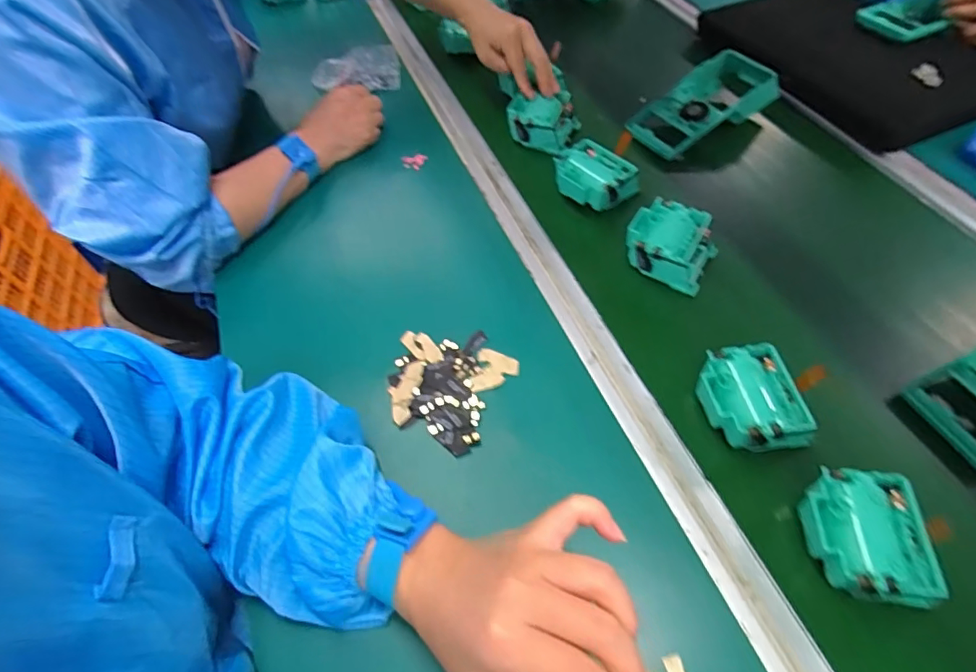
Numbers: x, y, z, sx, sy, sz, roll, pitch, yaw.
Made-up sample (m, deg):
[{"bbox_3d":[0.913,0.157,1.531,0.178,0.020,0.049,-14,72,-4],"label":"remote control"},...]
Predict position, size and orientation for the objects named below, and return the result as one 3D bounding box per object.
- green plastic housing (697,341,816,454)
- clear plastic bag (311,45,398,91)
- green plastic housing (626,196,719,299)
[{"bbox_3d":[0.204,0.051,0.401,0.070,0.039,0.075,-7,54,-2],"label":"green plastic housing"},{"bbox_3d":[-0.184,-0.374,0.715,0.126,0.040,0.052,5,55,7],"label":"clear plastic bag"},{"bbox_3d":[0.178,-0.088,0.504,0.081,0.044,0.080,25,60,20],"label":"green plastic housing"}]

